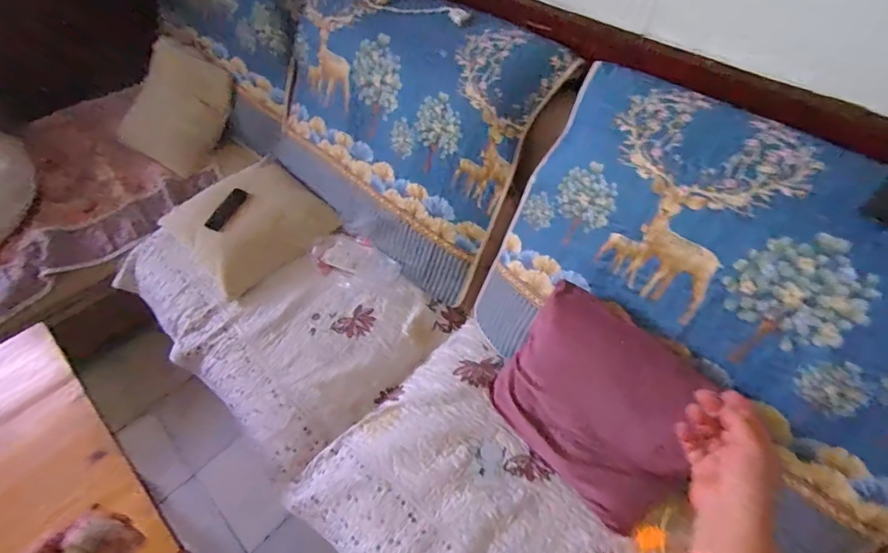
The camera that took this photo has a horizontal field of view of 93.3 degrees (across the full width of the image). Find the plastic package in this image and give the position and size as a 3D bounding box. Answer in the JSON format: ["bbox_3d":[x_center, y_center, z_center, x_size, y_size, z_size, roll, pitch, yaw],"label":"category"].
[{"bbox_3d":[-0.251,-0.039,1.186,0.244,0.022,0.142,34,79,15],"label":"plastic package"}]

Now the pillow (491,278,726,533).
[{"bbox_3d":[0.313,0.245,0.843,0.103,0.368,0.393,-12,47,-48],"label":"pillow"}]

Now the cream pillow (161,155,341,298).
[{"bbox_3d":[-0.564,-0.169,1.228,0.365,0.116,0.375,39,62,24],"label":"cream pillow"}]

